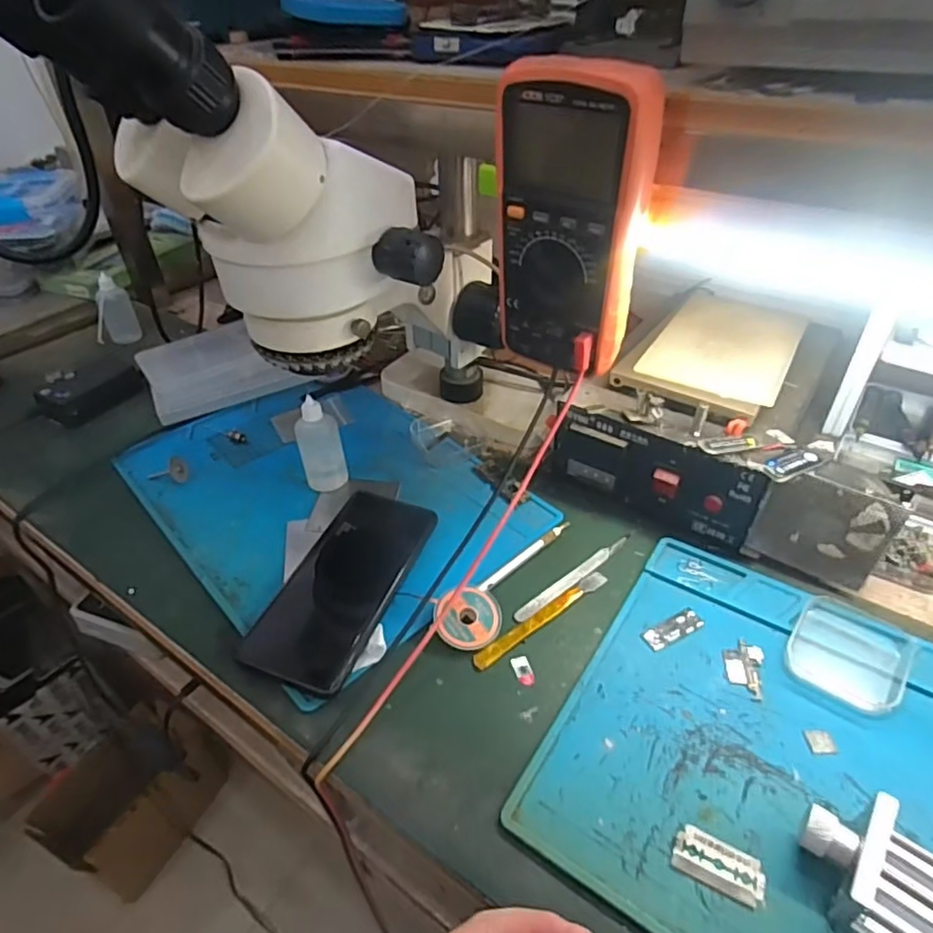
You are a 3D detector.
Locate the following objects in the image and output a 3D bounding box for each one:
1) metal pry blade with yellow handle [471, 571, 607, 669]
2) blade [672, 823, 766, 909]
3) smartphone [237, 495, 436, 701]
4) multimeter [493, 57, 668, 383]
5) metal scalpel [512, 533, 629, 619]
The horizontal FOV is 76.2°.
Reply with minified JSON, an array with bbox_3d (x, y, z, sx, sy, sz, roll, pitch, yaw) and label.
[{"bbox_3d":[0.054,0.105,0.419,0.118,0.004,0.012,-27,47,-26],"label":"metal pry blade with yellow handle"},{"bbox_3d":[0.125,0.197,0.295,0.042,0.004,0.023,18,45,22],"label":"blade"},{"bbox_3d":[-0.087,0.084,0.436,0.076,0.012,0.165,13,43,17],"label":"smartphone"},{"bbox_3d":[0.065,-0.143,0.364,0.048,0.170,0.083,-33,49,-32],"label":"multimeter"},{"bbox_3d":[0.081,0.081,0.446,0.121,0.005,0.013,-30,48,-28],"label":"metal scalpel"}]

